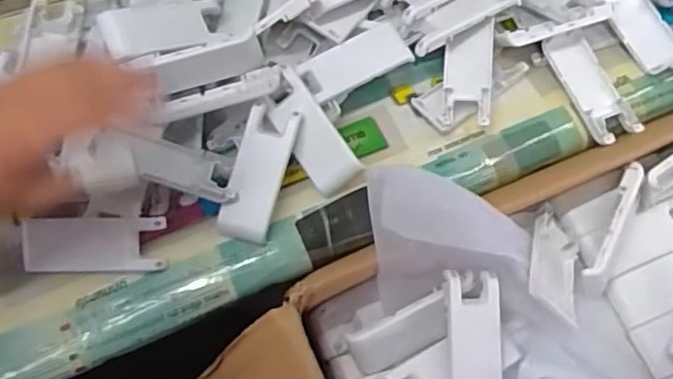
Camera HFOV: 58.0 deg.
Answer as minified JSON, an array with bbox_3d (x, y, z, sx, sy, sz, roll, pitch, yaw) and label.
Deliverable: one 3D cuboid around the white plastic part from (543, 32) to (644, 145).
[{"bbox_3d":[0.215,-0.087,0.511,0.042,0.016,0.100,-20,67,-10],"label":"white plastic part"}]

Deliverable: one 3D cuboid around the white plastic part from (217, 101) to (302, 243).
[{"bbox_3d":[-0.058,-0.011,0.459,0.038,0.018,0.099,15,86,6],"label":"white plastic part"}]

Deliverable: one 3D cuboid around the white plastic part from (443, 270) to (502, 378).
[{"bbox_3d":[0.095,0.109,0.420,0.038,0.011,0.101,0,81,-1],"label":"white plastic part"}]

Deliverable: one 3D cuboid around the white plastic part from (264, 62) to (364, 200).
[{"bbox_3d":[-0.021,-0.043,0.470,0.037,0.021,0.096,-31,88,-15],"label":"white plastic part"}]

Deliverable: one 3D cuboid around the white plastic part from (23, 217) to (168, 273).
[{"bbox_3d":[-0.177,0.041,0.442,0.101,0.009,0.040,-1,93,4],"label":"white plastic part"}]

